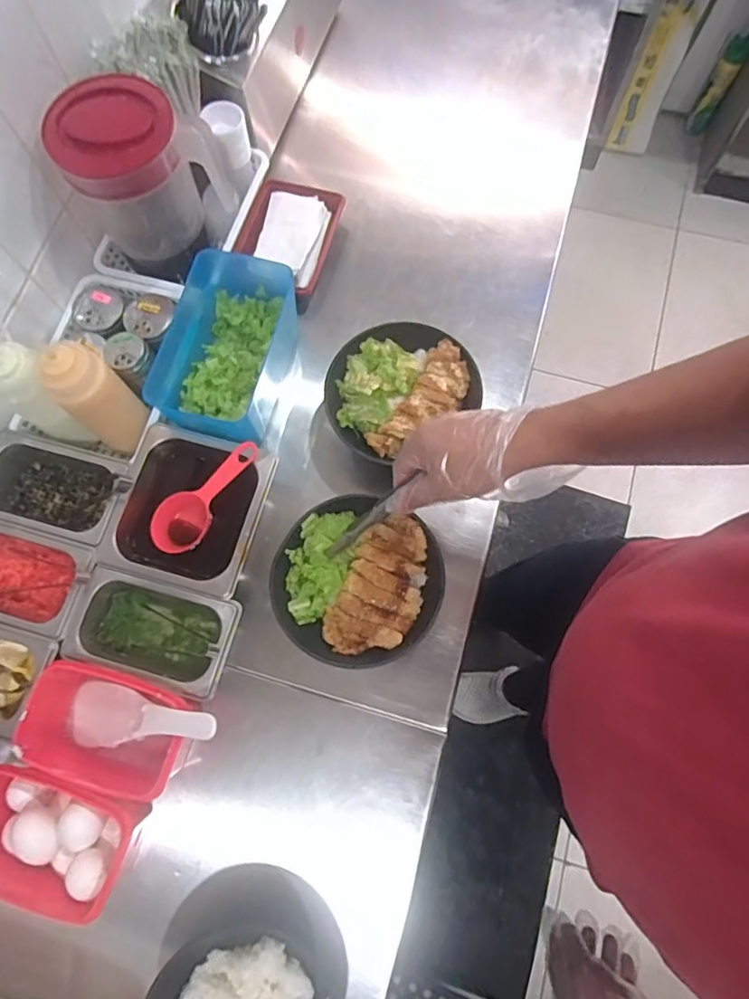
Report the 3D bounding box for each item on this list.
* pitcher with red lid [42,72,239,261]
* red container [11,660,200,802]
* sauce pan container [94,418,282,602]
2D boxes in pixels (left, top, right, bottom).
[{"bbox_3d":[-0.269,-0.379,0.664,0.156,0.172,0.121,-39,77,-10],"label":"pitcher with red lid"},{"bbox_3d":[-0.273,0.232,0.581,0.160,0.075,0.099,17,75,6],"label":"red container"},{"bbox_3d":[-0.212,0.016,0.663,0.161,0.063,0.174,15,74,5],"label":"sauce pan container"}]

